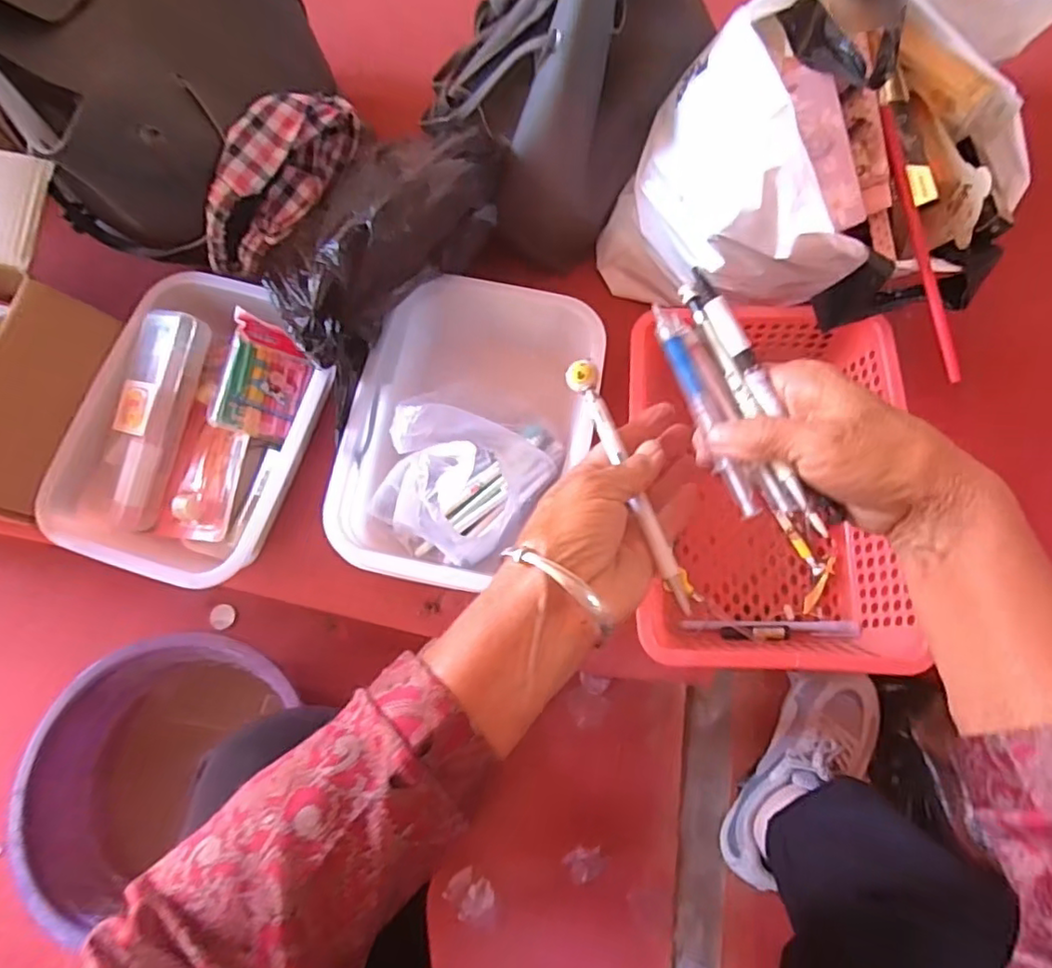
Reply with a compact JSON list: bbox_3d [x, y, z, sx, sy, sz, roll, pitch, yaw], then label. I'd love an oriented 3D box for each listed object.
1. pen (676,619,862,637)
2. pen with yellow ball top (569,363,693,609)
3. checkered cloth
[{"bbox_3d":[0.219,0.128,0.555,0.153,0.014,0.013,2,71,3],"label":"pen"},{"bbox_3d":[0.054,-0.003,0.323,0.015,0.010,0.147,-20,71,-4],"label":"pen with yellow ball top"},{"bbox_3d":[-0.243,-0.302,0.612,0.068,0.101,0.195,30,75,12],"label":"checkered cloth"}]

